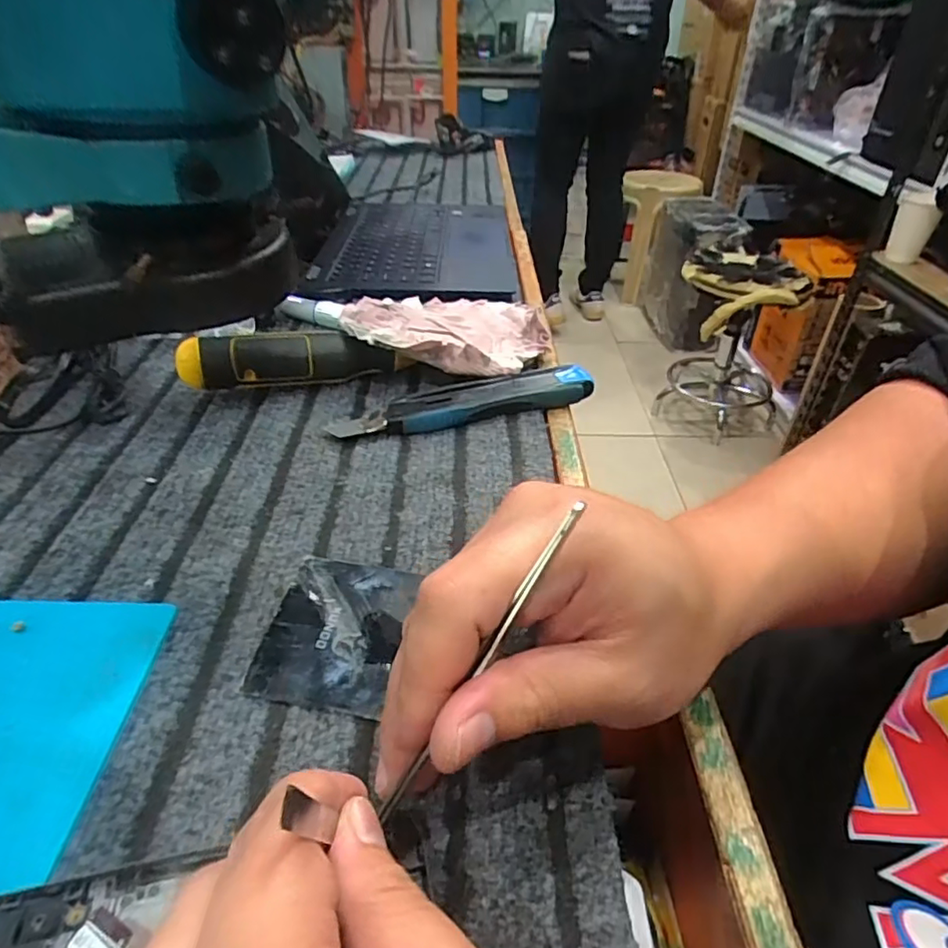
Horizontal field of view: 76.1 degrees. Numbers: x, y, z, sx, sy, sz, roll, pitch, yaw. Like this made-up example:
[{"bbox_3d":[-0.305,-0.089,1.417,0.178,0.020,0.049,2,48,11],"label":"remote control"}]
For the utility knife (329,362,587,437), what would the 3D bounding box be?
[{"bbox_3d":[-0.004,-0.049,0.412,0.180,0.015,0.029,-13,40,-18],"label":"utility knife"}]

